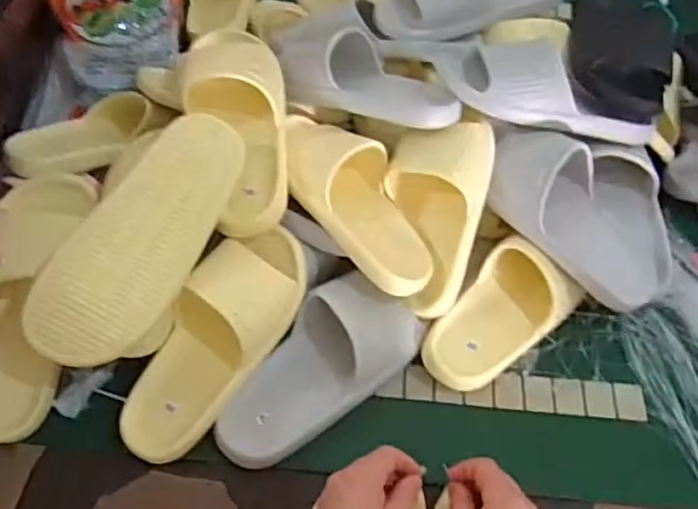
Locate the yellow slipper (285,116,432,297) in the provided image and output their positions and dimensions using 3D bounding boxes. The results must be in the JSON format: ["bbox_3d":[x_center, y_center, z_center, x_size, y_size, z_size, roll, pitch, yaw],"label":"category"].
[{"bbox_3d":[0.007,-0.060,0.670,0.099,0.061,0.225,-28,76,-21],"label":"yellow slipper"}]

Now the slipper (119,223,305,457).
[{"bbox_3d":[-0.128,0.080,0.610,0.096,0.065,0.246,33,85,17],"label":"slipper"}]

